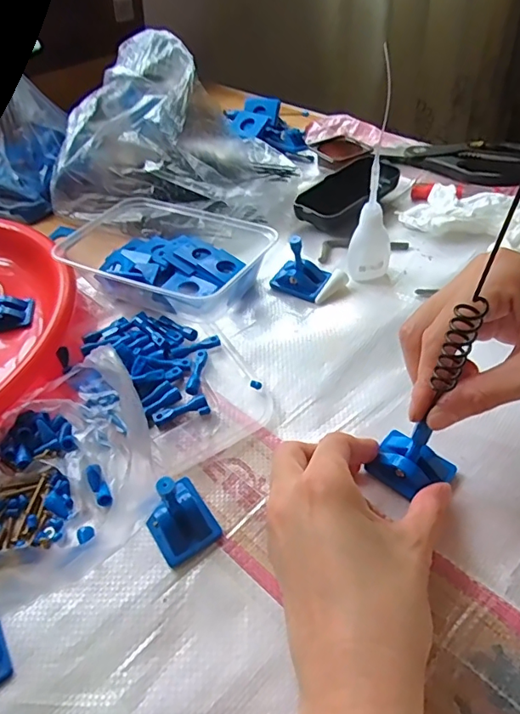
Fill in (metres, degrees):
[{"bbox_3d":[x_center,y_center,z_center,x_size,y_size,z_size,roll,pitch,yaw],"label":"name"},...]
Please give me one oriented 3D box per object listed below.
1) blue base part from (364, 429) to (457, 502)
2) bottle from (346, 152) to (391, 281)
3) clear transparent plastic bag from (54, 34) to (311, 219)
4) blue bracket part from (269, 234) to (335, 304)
[{"bbox_3d":[0.088,0.063,0.297,0.043,0.017,0.031,29,57,28],"label":"blue base part"},{"bbox_3d":[0.086,-0.103,0.390,0.031,0.097,0.020,11,49,15],"label":"bottle"},{"bbox_3d":[-0.081,-0.218,0.488,0.228,0.122,0.136,9,48,14],"label":"clear transparent plastic bag"},{"bbox_3d":[0.031,-0.076,0.409,0.043,0.044,0.030,20,52,23],"label":"blue bracket part"}]

